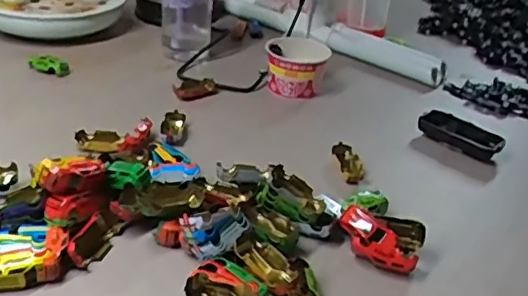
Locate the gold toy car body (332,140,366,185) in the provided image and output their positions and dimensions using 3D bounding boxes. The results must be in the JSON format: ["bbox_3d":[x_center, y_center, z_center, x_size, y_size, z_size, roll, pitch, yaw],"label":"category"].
[{"bbox_3d":[0.101,0.019,0.670,0.024,0.020,0.059,-5,46,-19],"label":"gold toy car body"}]

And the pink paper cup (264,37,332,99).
[{"bbox_3d":[0.048,-0.120,0.846,0.090,0.086,0.084,5,31,-3],"label":"pink paper cup"}]

